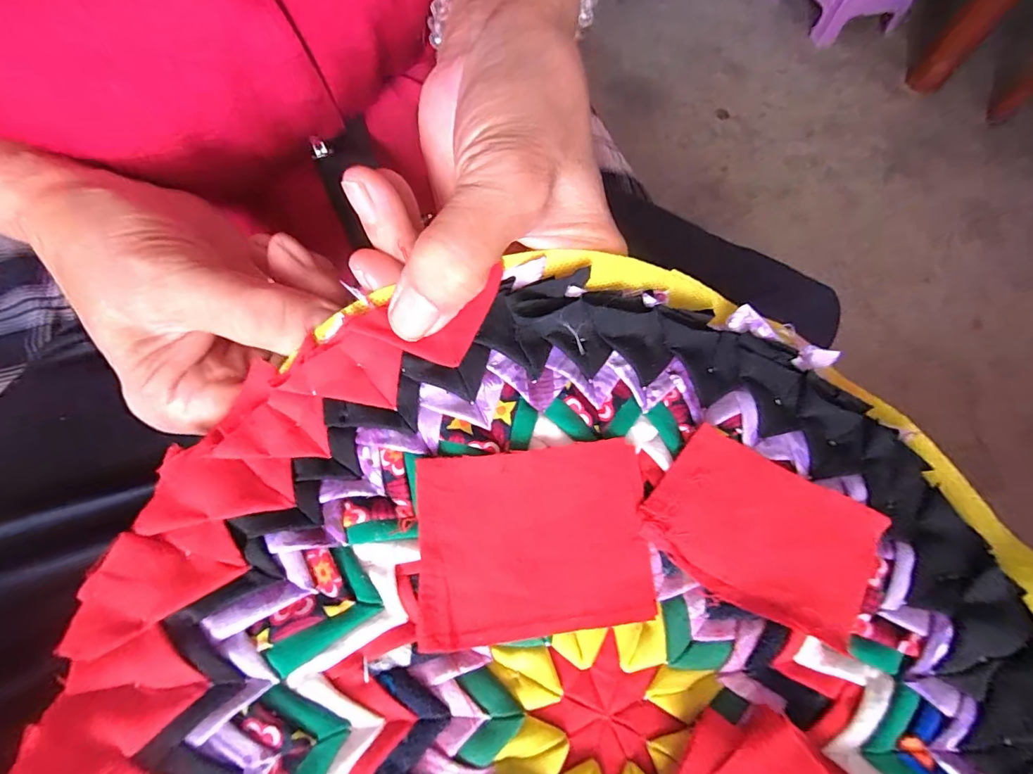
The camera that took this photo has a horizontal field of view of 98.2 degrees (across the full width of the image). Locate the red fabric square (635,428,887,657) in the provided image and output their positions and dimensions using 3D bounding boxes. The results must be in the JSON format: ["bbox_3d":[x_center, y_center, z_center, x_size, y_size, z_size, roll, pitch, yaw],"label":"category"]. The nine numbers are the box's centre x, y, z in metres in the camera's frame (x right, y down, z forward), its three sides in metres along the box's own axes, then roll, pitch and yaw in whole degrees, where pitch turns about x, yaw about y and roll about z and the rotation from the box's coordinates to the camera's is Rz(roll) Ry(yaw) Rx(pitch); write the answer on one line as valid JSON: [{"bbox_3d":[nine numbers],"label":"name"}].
[{"bbox_3d":[0.078,0.046,0.144,0.068,0.005,0.047,29,68,10],"label":"red fabric square"}]

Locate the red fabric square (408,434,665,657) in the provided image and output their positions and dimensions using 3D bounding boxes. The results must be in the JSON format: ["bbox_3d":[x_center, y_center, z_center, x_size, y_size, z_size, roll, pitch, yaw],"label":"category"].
[{"bbox_3d":[0.006,0.047,0.139,0.071,0.010,0.053,-6,67,-6],"label":"red fabric square"}]

